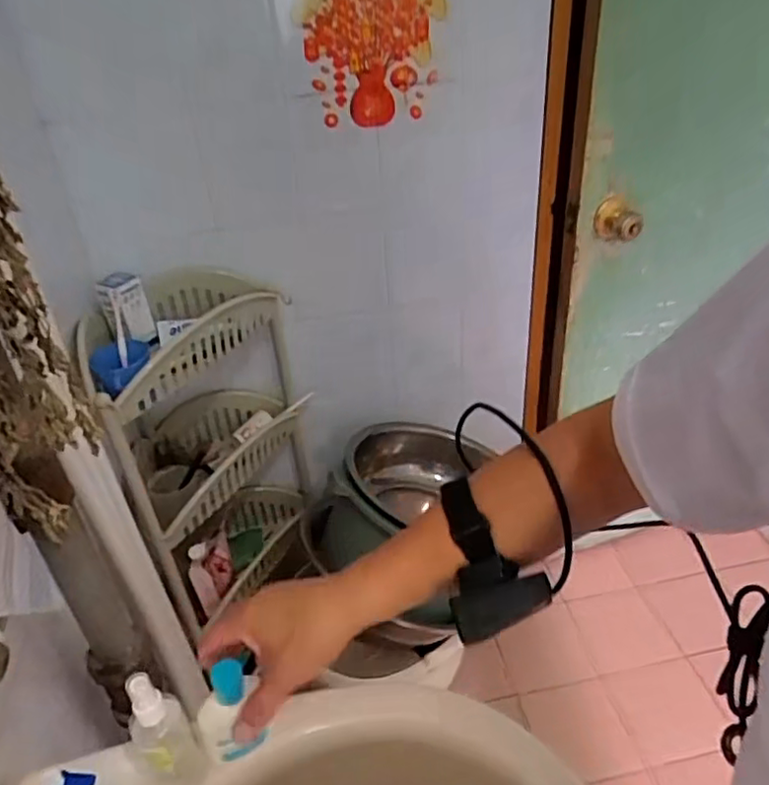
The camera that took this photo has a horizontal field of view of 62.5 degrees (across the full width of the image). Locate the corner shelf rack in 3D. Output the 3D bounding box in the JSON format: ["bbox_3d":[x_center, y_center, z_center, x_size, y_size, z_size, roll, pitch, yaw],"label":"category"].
[{"bbox_3d":[-0.306,0.115,1.217,0.322,0.649,0.339,-12,34,-14],"label":"corner shelf rack"}]

